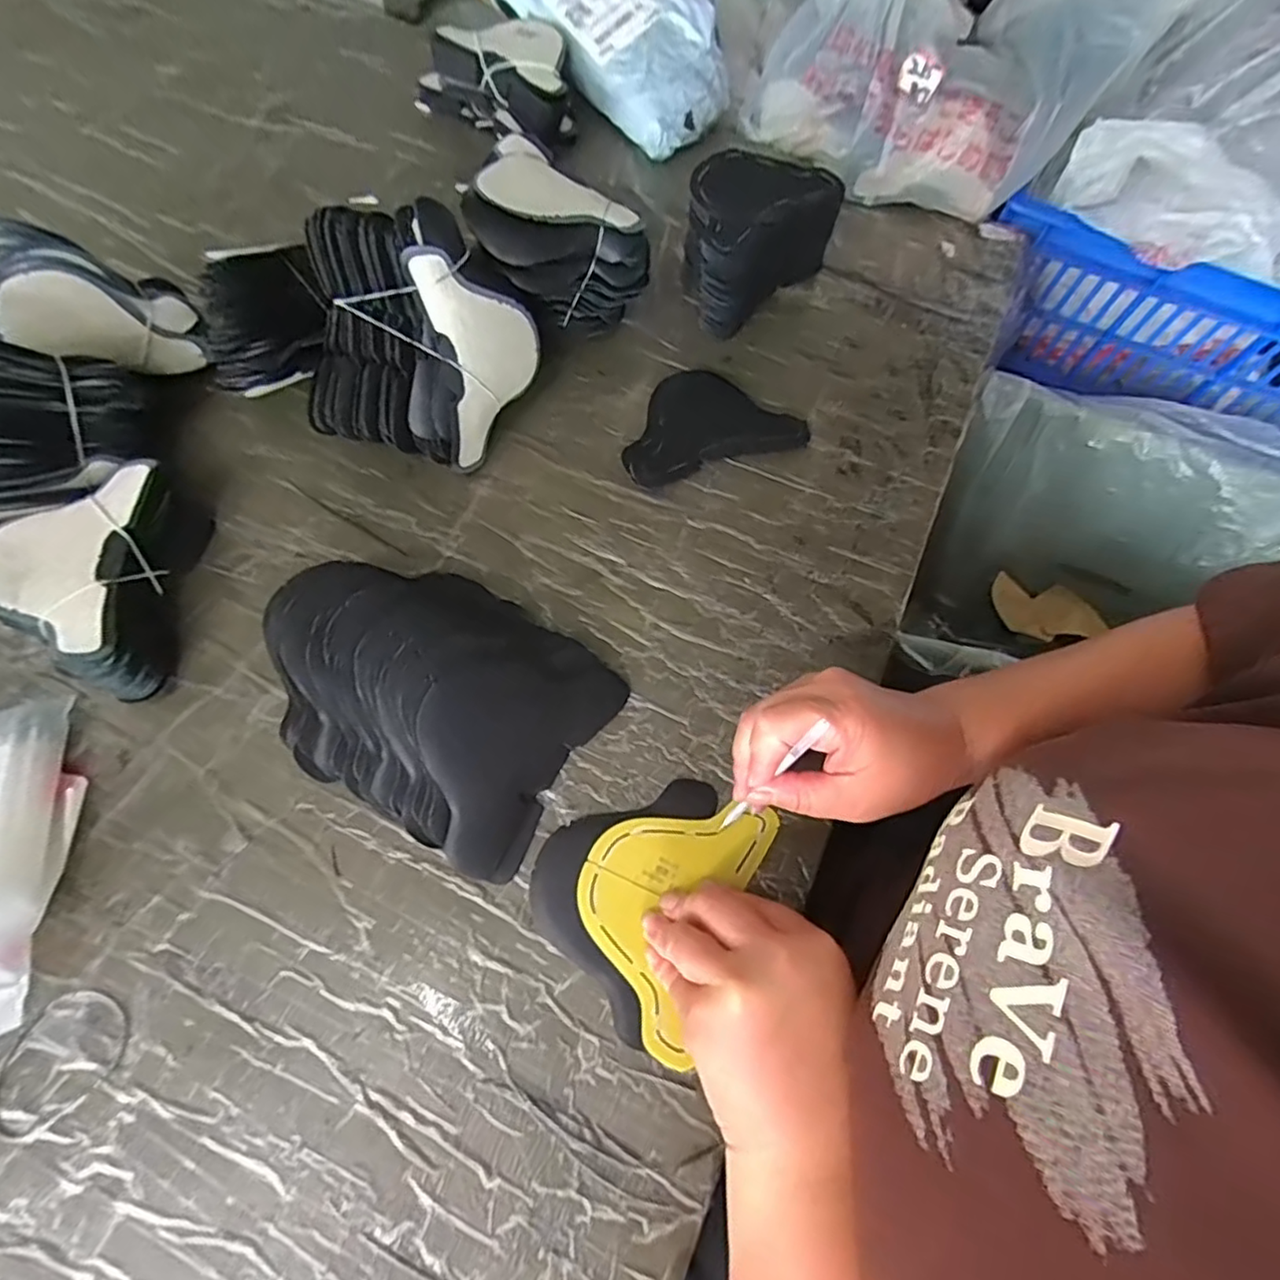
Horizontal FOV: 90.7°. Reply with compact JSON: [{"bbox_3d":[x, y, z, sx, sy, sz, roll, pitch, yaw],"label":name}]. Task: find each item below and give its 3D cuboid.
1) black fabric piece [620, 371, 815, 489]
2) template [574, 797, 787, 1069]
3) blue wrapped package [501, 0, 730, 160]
[{"bbox_3d":[0.048,-0.172,0.488,0.140,0.008,0.096,-18,69,-11],"label":"black fabric piece"},{"bbox_3d":[0.012,0.140,0.346,0.087,0.006,0.132,26,68,8],"label":"template"},{"bbox_3d":[-0.027,-0.599,0.622,0.114,0.071,0.270,-40,74,-18],"label":"blue wrapped package"}]

